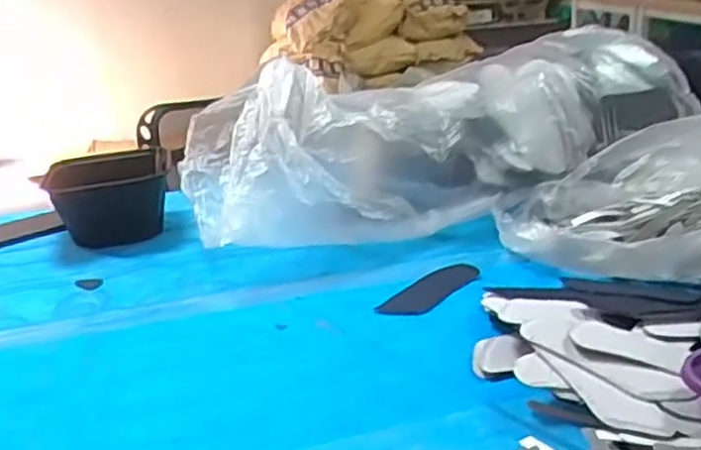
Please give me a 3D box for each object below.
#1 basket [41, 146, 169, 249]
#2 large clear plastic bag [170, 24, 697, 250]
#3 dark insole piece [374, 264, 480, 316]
[{"bbox_3d":[-0.320,-0.036,1.018,0.158,0.099,0.117,-9,24,-11],"label":"basket"},{"bbox_3d":[0.096,-0.114,0.957,0.611,0.178,0.268,-7,24,-7],"label":"large clear plastic bag"},{"bbox_3d":[0.086,0.070,0.814,0.121,0.006,0.045,-29,39,-33],"label":"dark insole piece"}]

